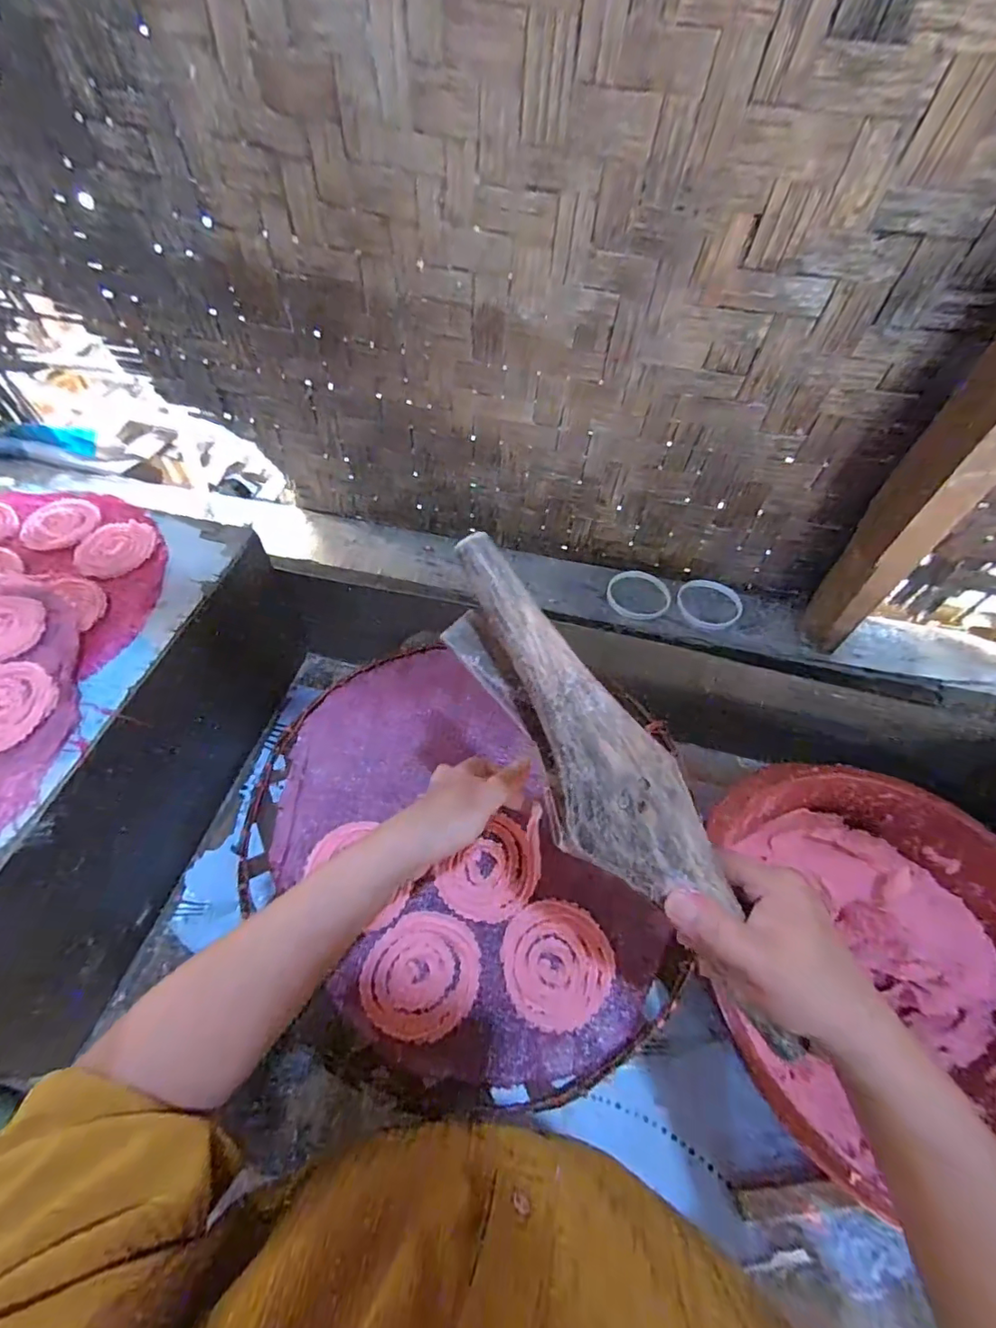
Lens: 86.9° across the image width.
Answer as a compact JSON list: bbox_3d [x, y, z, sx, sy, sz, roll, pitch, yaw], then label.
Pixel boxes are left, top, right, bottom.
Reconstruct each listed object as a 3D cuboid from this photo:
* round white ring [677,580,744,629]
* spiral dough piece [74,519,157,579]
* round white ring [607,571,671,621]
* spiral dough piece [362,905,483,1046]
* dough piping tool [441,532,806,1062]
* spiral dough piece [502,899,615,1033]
[{"bbox_3d":[0.300,-0.084,0.744,0.090,0.005,0.097,1,55,-2],"label":"round white ring"},{"bbox_3d":[-0.421,-0.126,0.575,0.074,0.008,0.080,1,55,-2],"label":"spiral dough piece"},{"bbox_3d":[0.201,-0.099,0.752,0.088,0.008,0.094,1,55,-2],"label":"round white ring"},{"bbox_3d":[-0.055,0.226,0.385,0.081,0.005,0.080,1,55,-2],"label":"spiral dough piece"},{"bbox_3d":[0.059,0.064,0.283,0.062,0.044,0.293,-31,84,-21],"label":"dough piping tool"},{"bbox_3d":[0.045,0.222,0.392,0.078,0.006,0.081,1,55,-2],"label":"spiral dough piece"}]

